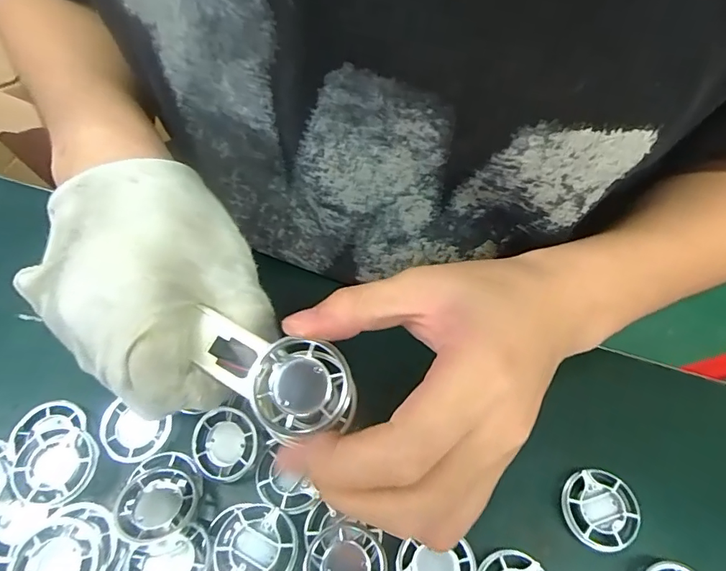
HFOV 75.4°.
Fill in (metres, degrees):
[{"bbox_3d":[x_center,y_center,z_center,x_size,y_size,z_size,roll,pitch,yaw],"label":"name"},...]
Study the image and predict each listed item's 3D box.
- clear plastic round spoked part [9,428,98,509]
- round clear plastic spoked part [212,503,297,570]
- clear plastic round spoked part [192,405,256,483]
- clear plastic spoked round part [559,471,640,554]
[{"bbox_3d":[-0.157,0.092,0.240,0.039,0.007,0.037,-5,61,-4],"label":"clear plastic round spoked part"},{"bbox_3d":[-0.051,0.128,0.227,0.037,0.016,0.038,1,61,-1],"label":"round clear plastic spoked part"},{"bbox_3d":[-0.074,0.085,0.251,0.034,0.009,0.038,8,80,18],"label":"clear plastic round spoked part"},{"bbox_3d":[0.126,0.122,0.254,0.039,0.014,0.038,11,61,5],"label":"clear plastic spoked round part"}]

